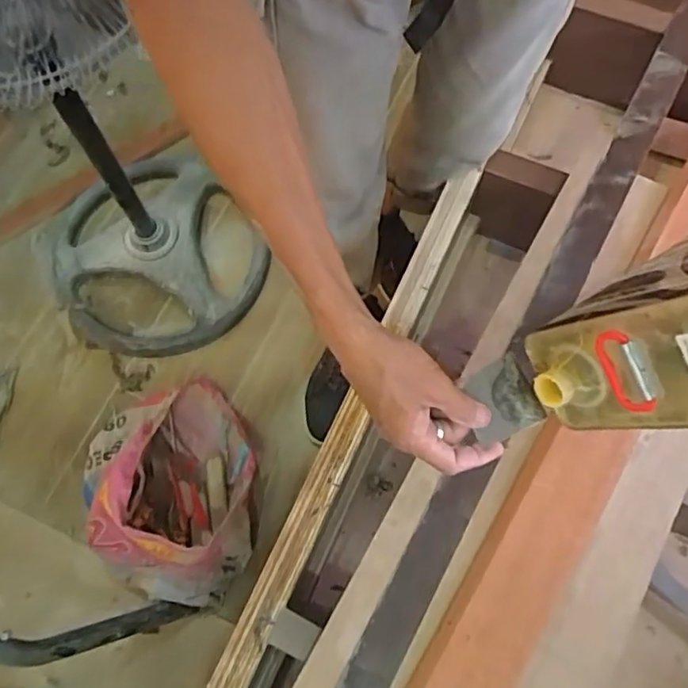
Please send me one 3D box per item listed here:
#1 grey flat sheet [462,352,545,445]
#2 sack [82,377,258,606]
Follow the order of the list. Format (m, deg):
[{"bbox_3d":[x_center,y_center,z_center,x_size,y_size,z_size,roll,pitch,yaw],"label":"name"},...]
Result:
[{"bbox_3d":[0.123,0.044,0.459,0.054,0.005,0.058,-22,74,-2],"label":"grey flat sheet"},{"bbox_3d":[-0.261,0.214,0.879,0.258,0.229,0.323,-33,74,-11],"label":"sack"}]

